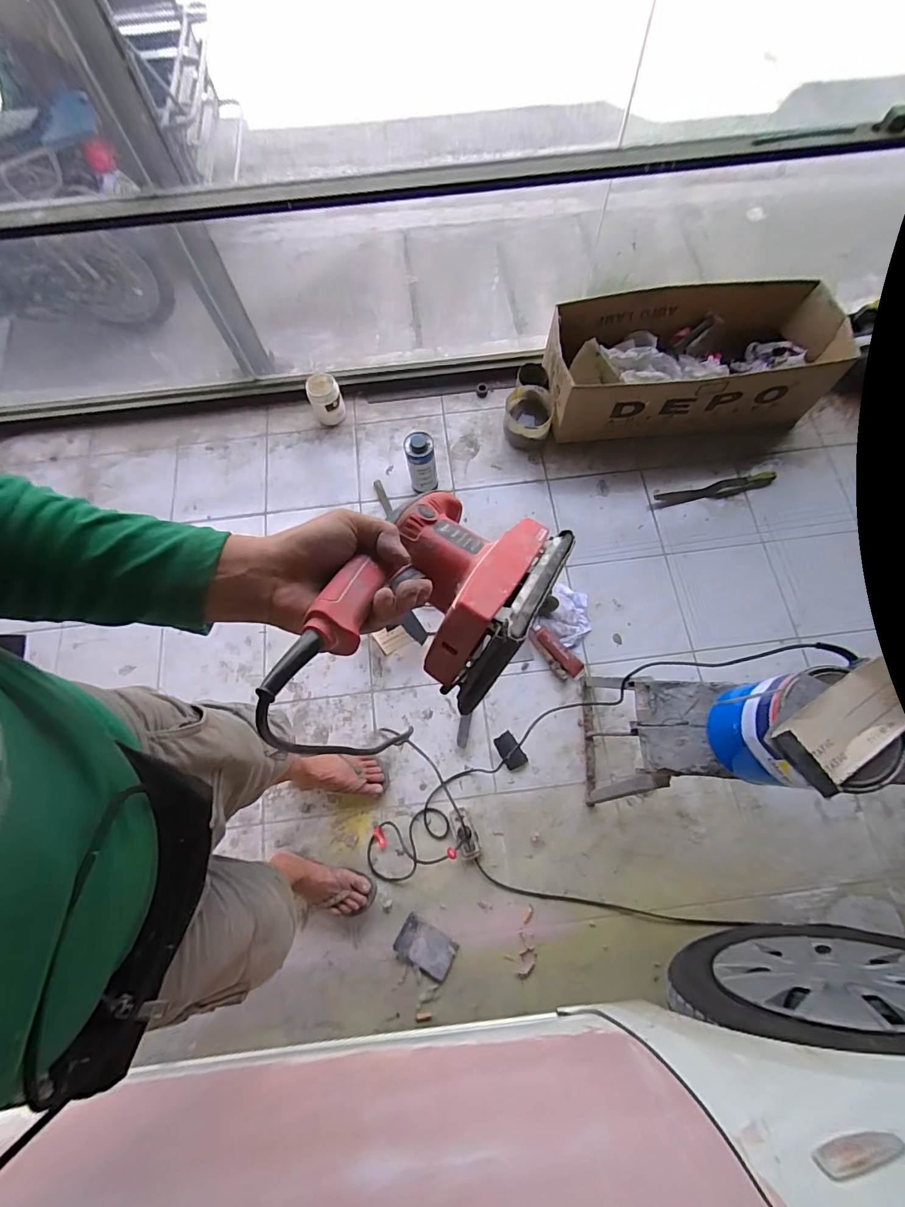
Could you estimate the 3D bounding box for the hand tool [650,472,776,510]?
[{"bbox_3d":[0.838,-0.366,1.511,0.406,0.044,0.062,-12,72,-3],"label":"hand tool"}]

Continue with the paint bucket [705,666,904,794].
[{"bbox_3d":[0.537,0.206,0.755,0.172,0.226,0.167,29,74,10],"label":"paint bucket"}]

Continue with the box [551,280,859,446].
[{"bbox_3d":[0.747,-0.749,1.504,0.892,0.246,0.364,-5,71,-1],"label":"box"}]

